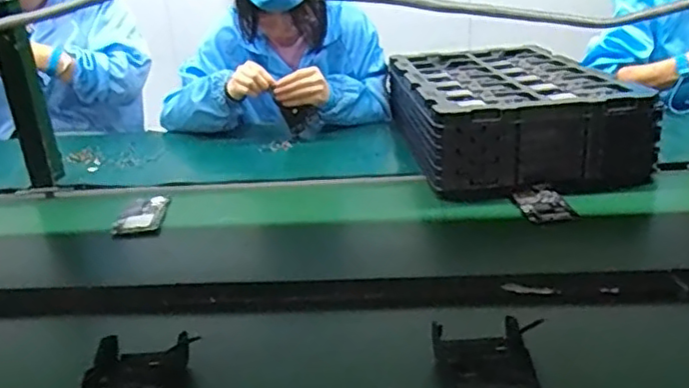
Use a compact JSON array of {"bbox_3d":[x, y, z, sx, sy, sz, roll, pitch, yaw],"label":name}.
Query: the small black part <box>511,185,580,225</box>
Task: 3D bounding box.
[{"bbox_3d":[0.273,0.013,0.886,0.069,0.009,0.099,-7,24,-7],"label":"small black part"}]

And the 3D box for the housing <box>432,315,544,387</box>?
[{"bbox_3d":[0.126,0.170,0.522,0.082,0.039,0.172,-3,24,2],"label":"housing"}]

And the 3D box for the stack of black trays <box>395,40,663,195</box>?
[{"bbox_3d":[0.274,-0.165,1.140,0.330,0.126,0.518,-4,24,-2],"label":"stack of black trays"}]

